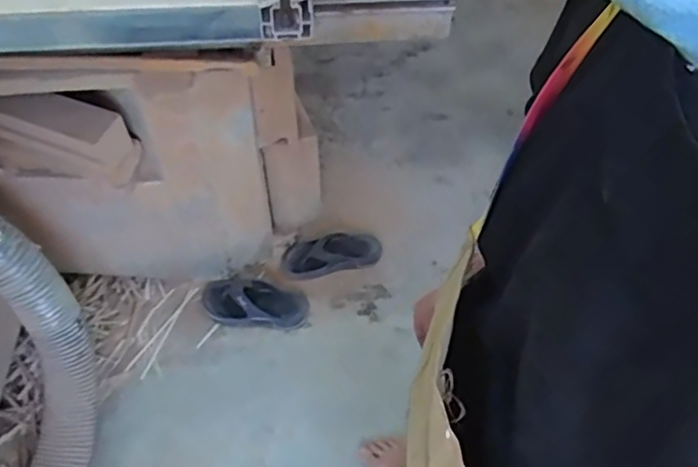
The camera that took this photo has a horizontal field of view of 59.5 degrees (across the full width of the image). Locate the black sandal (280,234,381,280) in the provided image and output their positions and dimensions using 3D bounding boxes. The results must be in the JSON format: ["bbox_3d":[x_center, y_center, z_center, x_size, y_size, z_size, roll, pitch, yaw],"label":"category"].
[{"bbox_3d":[-0.052,0.053,1.712,0.282,0.058,0.138,-16,52,-13],"label":"black sandal"}]

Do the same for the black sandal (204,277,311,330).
[{"bbox_3d":[-0.254,0.191,1.609,0.289,0.053,0.125,9,51,7],"label":"black sandal"}]

